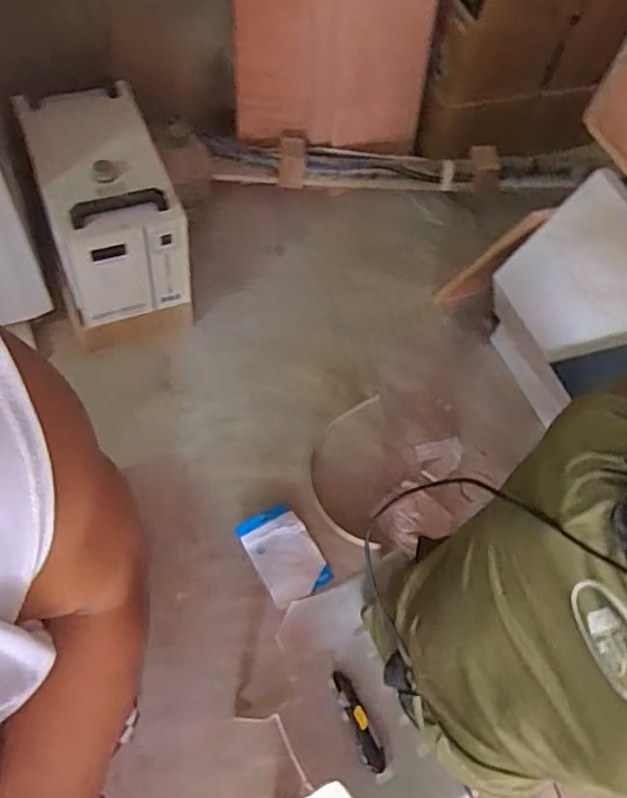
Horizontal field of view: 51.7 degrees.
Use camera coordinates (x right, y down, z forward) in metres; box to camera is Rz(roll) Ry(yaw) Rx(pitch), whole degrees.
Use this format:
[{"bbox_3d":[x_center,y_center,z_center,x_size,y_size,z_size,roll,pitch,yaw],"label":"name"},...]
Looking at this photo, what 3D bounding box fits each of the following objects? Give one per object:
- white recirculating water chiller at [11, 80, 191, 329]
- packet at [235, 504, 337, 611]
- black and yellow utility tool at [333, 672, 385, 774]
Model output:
[{"bbox_3d":[-0.502,-0.489,1.587,0.268,0.347,0.485,-17,65,-15],"label":"white recirculating water chiller"},{"bbox_3d":[-0.071,0.367,1.540,0.150,0.029,0.221,-27,68,-20],"label":"packet"},{"bbox_3d":[0.072,0.510,1.026,0.027,0.009,0.152,-18,65,-16],"label":"black and yellow utility tool"}]

